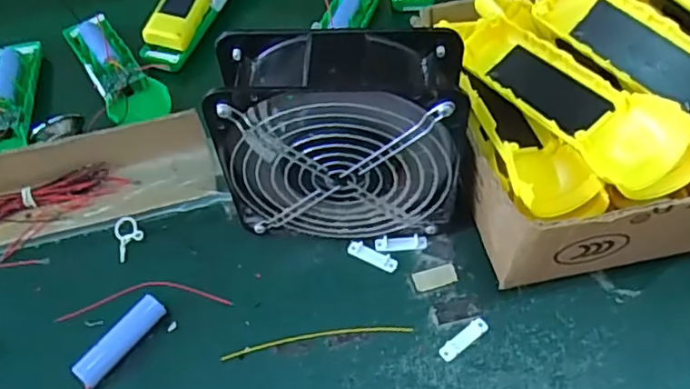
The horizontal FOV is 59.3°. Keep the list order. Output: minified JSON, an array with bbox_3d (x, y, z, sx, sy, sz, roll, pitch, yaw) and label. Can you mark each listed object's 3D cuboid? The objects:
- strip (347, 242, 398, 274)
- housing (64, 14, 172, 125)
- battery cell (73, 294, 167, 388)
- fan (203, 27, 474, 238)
[{"bbox_3d":[0.019,0.044,0.433,0.038,0.004,0.014,20,60,21],"label":"strip"},{"bbox_3d":[-0.212,-0.123,0.555,0.053,0.020,0.157,-30,56,-13],"label":"housing"},{"bbox_3d":[-0.147,0.095,0.397,0.016,0.018,0.065,31,64,26],"label":"battery cell"},{"bbox_3d":[0.002,-0.033,0.400,0.157,0.149,0.067,2,55,5],"label":"fan"}]

